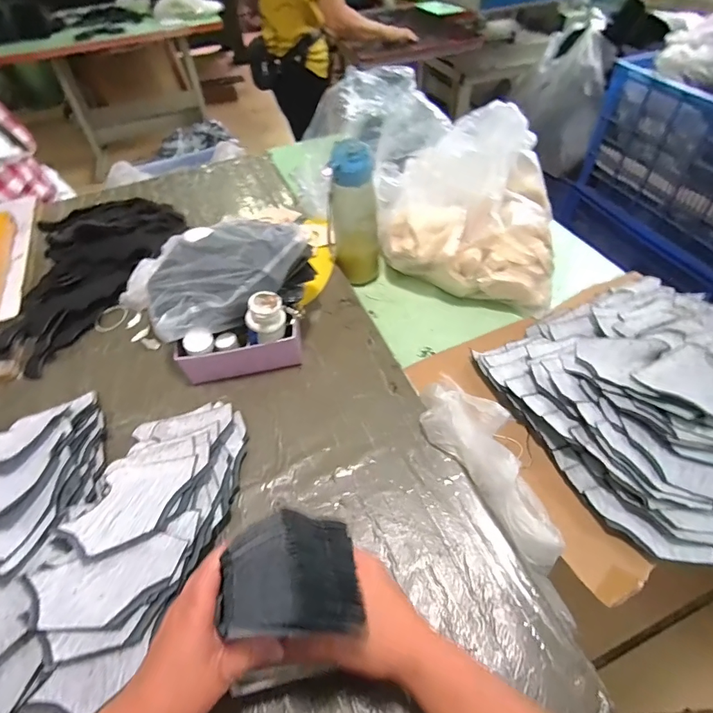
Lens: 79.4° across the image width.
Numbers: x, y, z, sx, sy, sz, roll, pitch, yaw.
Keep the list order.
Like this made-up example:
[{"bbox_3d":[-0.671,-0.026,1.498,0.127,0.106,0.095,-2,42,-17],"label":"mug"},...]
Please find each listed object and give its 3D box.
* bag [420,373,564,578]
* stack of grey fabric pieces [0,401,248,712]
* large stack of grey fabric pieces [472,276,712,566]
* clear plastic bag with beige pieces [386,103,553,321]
[{"bbox_3d":[0.152,0.109,0.491,0.082,0.050,0.239,-25,52,-18],"label":"bag"},{"bbox_3d":[-0.250,0.191,0.461,0.188,0.044,0.362,18,52,18],"label":"stack of grey fabric pieces"},{"bbox_3d":[0.409,0.024,0.559,0.390,0.083,0.333,-23,51,-16],"label":"large stack of grey fabric pieces"},{"bbox_3d":[0.206,-0.271,0.755,0.298,0.229,0.279,12,51,14],"label":"clear plastic bag with beige pieces"}]

